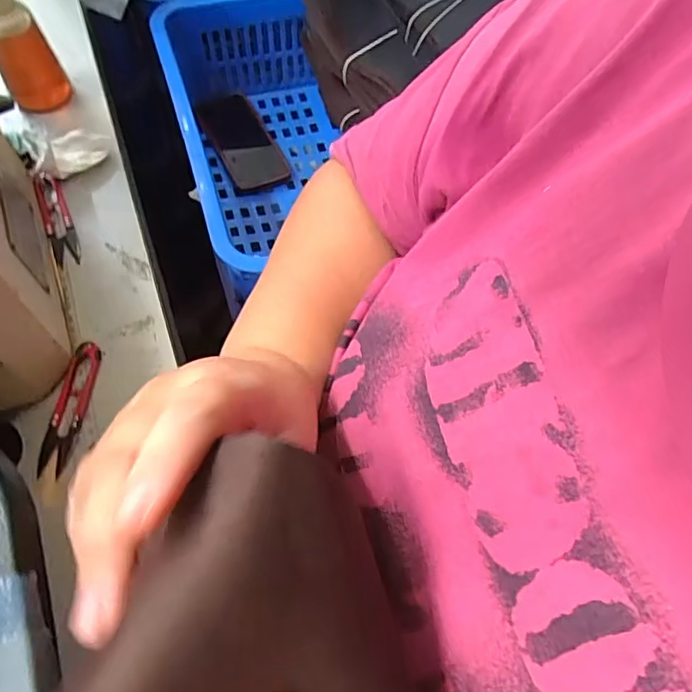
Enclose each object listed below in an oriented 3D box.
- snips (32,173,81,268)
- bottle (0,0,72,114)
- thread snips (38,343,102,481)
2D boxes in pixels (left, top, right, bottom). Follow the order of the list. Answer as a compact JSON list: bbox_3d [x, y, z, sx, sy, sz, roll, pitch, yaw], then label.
[{"bbox_3d":[-0.254,-0.115,0.471,0.022,0.012,0.094,-20,68,-13],"label":"snips"},{"bbox_3d":[-0.297,-0.281,0.466,0.039,0.154,0.039,8,64,-1],"label":"bottle"},{"bbox_3d":[-0.205,0.045,0.400,0.023,0.010,0.099,7,64,-1],"label":"thread snips"}]

